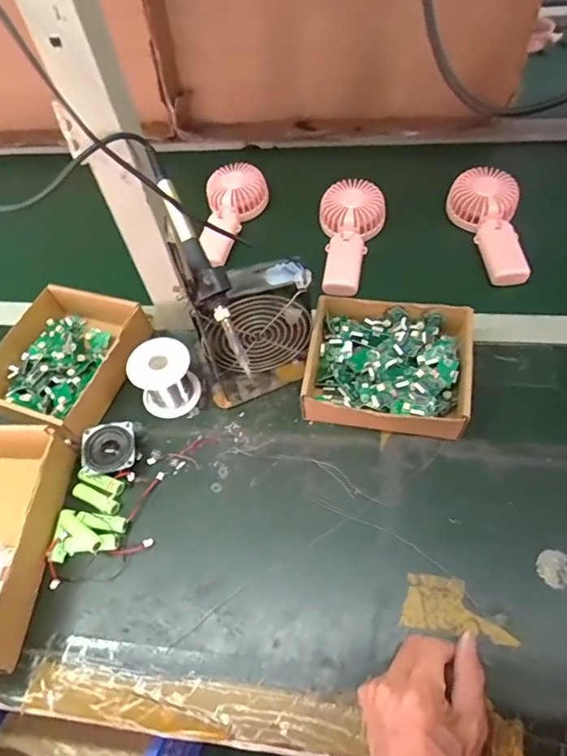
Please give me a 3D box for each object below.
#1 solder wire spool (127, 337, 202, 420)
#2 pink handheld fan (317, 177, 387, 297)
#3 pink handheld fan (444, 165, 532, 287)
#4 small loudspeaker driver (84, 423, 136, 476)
[{"bbox_3d":[-0.130,0.000,0.553,0.066,0.065,0.062,-3,57,4],"label":"solder wire spool"},{"bbox_3d":[0.088,-0.186,0.671,0.090,0.056,0.175,4,57,9],"label":"pink handheld fan"},{"bbox_3d":[0.280,-0.195,0.653,0.084,0.064,0.167,-16,57,-4],"label":"pink handheld fan"},{"bbox_3d":[-0.183,0.076,0.531,0.049,0.028,0.051,-11,56,-1],"label":"small loudspeaker driver"}]

